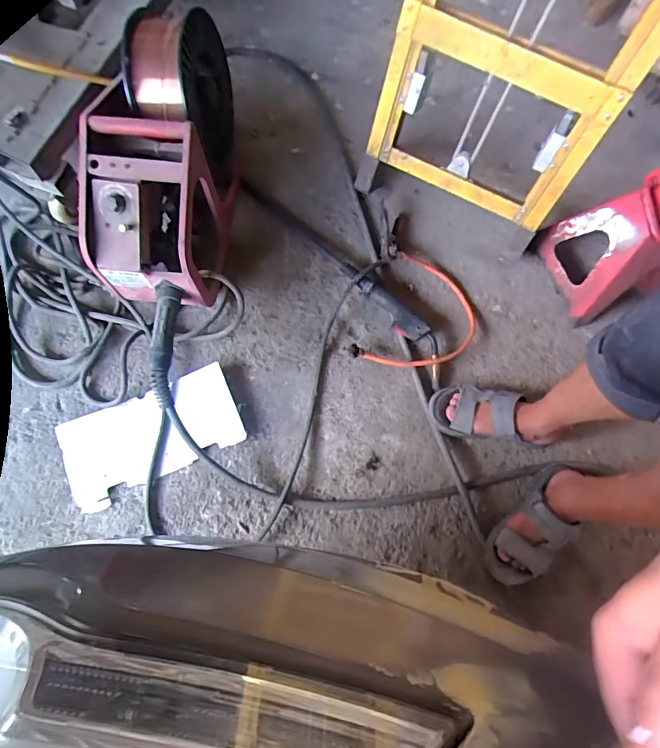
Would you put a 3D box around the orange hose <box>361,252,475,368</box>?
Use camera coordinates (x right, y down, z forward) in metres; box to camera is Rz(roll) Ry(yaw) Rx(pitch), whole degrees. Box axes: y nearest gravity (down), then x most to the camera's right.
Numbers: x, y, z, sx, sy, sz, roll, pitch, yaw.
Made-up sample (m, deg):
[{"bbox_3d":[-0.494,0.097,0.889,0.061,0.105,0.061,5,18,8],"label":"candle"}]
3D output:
[{"bbox_3d":[0.214,-0.124,0.956,0.210,0.054,0.284,22,72,5],"label":"orange hose"}]

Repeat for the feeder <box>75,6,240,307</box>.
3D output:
[{"bbox_3d":[-0.321,-0.409,0.877,0.209,0.293,0.495,3,73,0],"label":"feeder"}]

